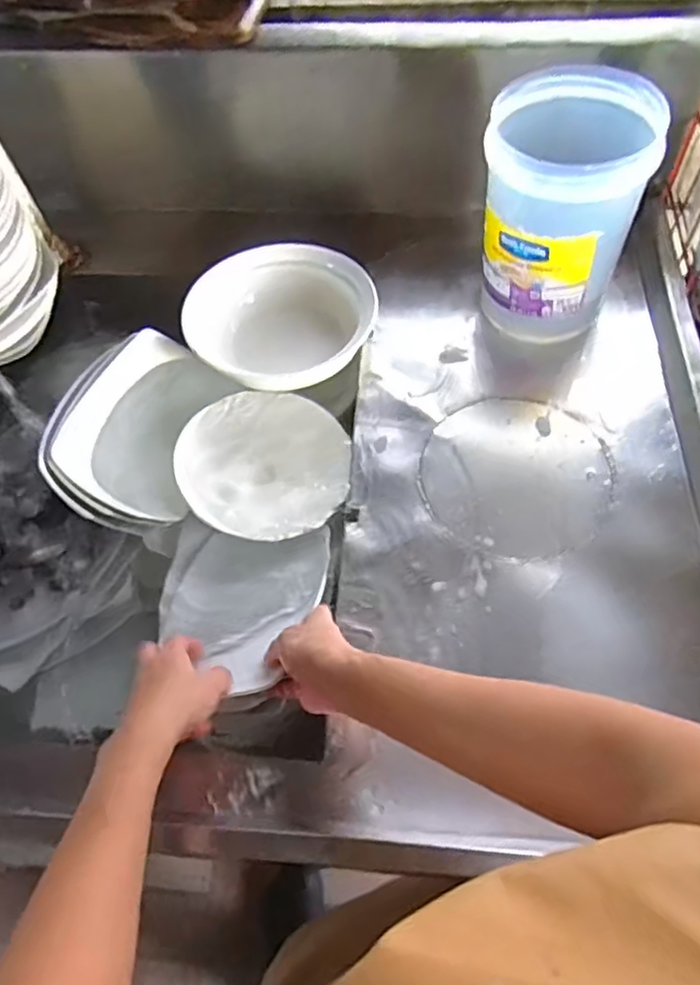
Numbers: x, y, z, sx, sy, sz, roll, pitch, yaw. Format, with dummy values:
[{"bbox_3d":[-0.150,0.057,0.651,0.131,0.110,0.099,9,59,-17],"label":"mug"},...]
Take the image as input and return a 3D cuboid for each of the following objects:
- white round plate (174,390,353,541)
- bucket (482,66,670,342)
[{"bbox_3d":[-0.094,-0.032,0.719,0.191,0.032,0.183,-2,60,3],"label":"white round plate"},{"bbox_3d":[0.223,-0.299,0.704,0.158,0.247,0.158,-2,60,3],"label":"bucket"}]

